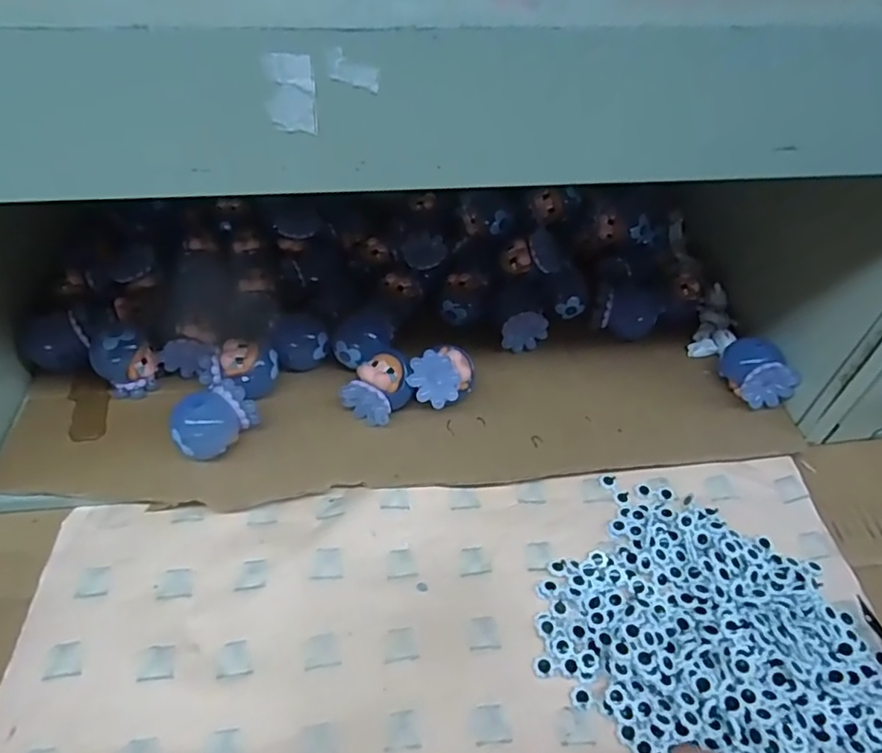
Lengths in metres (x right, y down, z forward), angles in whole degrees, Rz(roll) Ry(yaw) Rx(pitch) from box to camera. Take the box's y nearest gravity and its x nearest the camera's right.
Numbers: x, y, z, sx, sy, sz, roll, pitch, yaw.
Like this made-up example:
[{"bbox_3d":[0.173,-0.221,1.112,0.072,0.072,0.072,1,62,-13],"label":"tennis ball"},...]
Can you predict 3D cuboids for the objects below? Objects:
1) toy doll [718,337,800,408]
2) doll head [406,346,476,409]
[{"bbox_3d":[0.234,-0.004,0.444,0.043,0.043,0.047,1,51,1],"label":"toy doll"},{"bbox_3d":[0.002,0.004,0.417,0.042,0.046,0.034,-38,60,-26],"label":"doll head"}]

